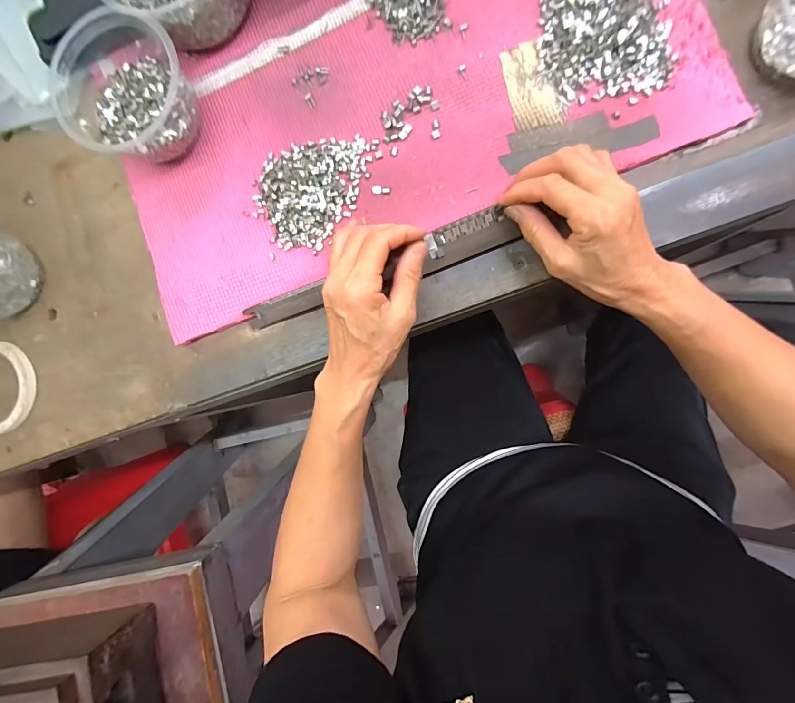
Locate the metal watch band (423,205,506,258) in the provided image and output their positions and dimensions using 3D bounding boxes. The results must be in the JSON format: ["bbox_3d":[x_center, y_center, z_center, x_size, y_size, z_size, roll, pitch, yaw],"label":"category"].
[{"bbox_3d":[0.057,-0.102,0.313,0.067,0.009,0.019,-26,86,8],"label":"metal watch band"}]

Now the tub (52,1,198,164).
[{"bbox_3d":[-0.235,-0.224,0.334,0.099,0.070,0.111,38,95,7],"label":"tub"}]

